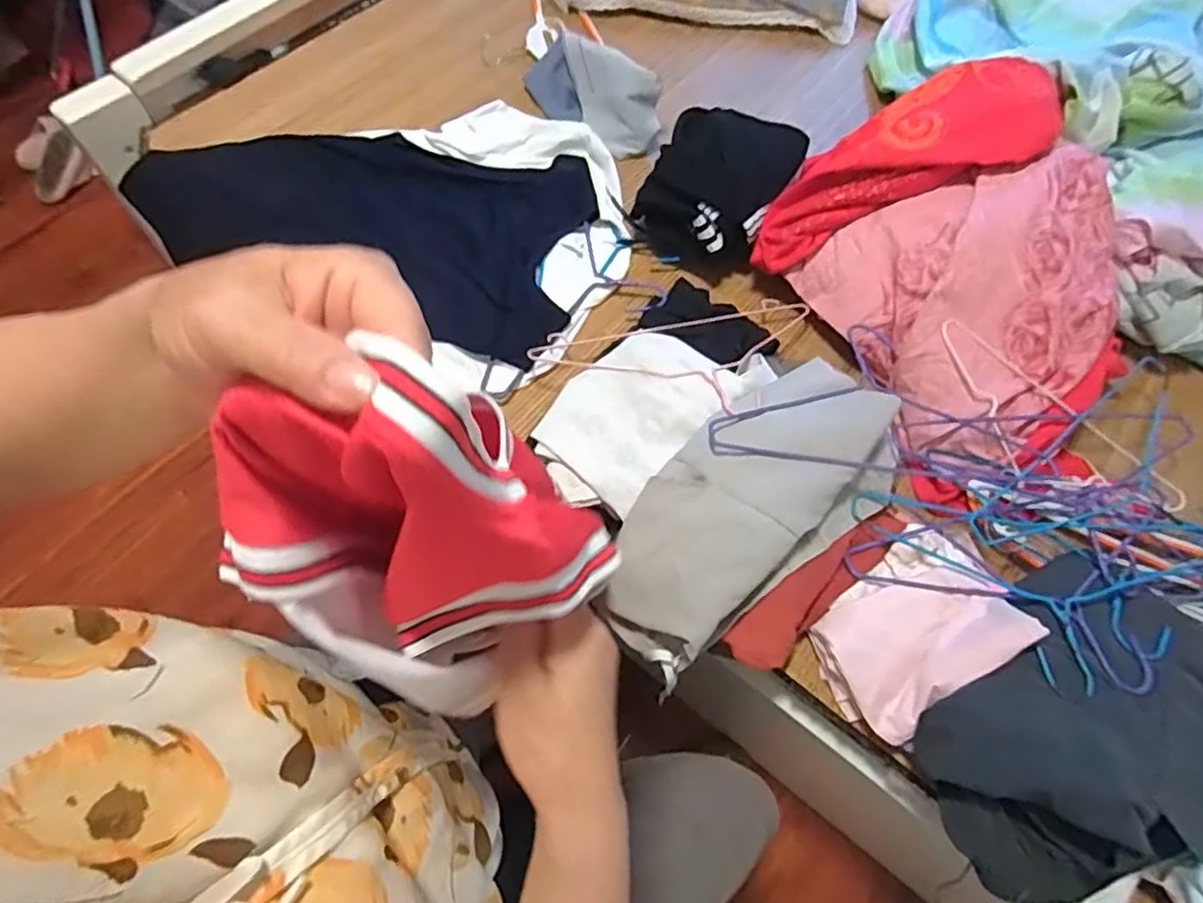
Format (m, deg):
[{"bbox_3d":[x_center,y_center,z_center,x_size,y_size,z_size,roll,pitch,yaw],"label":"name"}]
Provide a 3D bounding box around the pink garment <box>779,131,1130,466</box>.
[{"bbox_3d":[0.472,-0.188,0.778,0.336,0.151,0.321,-23,68,-13],"label":"pink garment"}]

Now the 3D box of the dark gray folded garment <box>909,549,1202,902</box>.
[{"bbox_3d":[0.468,0.238,0.584,0.358,0.098,0.239,-26,69,-15],"label":"dark gray folded garment"}]

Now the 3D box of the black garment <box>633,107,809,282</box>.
[{"bbox_3d":[0.163,-0.371,0.888,0.170,0.094,0.229,28,66,10],"label":"black garment"}]

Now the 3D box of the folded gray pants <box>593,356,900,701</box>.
[{"bbox_3d":[0.158,0.045,0.660,0.365,0.062,0.171,-38,72,-19],"label":"folded gray pants"}]

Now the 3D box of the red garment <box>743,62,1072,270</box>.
[{"bbox_3d":[0.370,-0.364,0.812,0.401,0.051,0.167,-29,68,7],"label":"red garment"}]

